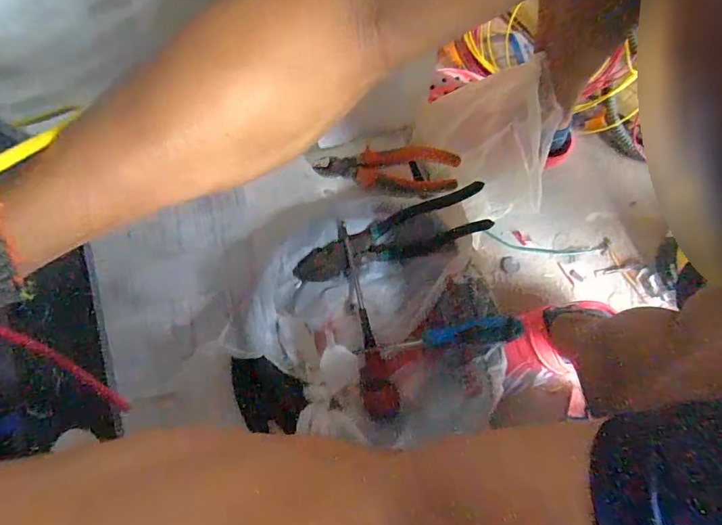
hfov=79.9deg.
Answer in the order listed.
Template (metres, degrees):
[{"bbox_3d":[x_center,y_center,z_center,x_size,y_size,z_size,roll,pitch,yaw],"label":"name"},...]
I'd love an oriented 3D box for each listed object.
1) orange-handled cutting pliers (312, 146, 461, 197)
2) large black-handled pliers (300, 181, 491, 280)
[{"bbox_3d":[0.032,-0.114,0.547,0.178,0.015,0.068,0,79,-2],"label":"orange-handled cutting pliers"},{"bbox_3d":[0.036,-0.027,0.515,0.236,0.025,0.056,-19,80,-6],"label":"large black-handled pliers"}]

